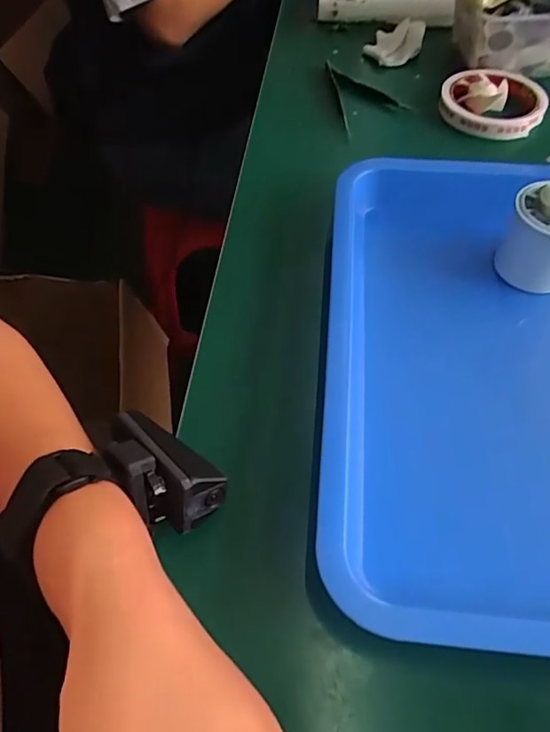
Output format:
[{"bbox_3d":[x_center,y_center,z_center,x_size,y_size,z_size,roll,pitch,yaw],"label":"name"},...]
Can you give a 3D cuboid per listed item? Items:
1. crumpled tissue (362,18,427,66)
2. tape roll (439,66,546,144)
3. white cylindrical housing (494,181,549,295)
[{"bbox_3d":[0.126,-0.342,0.565,0.054,0.023,0.079,14,56,10],"label":"crumpled tissue"},{"bbox_3d":[0.199,-0.244,0.494,0.089,0.021,0.093,14,56,10],"label":"tape roll"},{"bbox_3d":[0.181,-0.084,0.359,0.051,0.068,0.051,26,59,17],"label":"white cylindrical housing"}]

